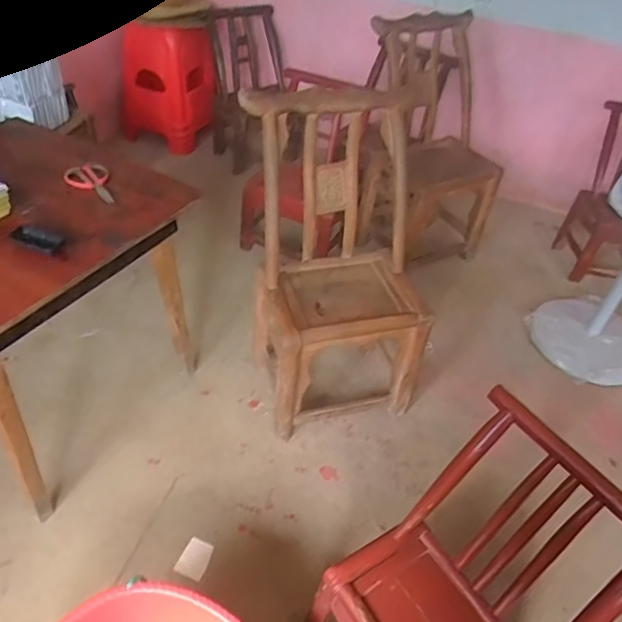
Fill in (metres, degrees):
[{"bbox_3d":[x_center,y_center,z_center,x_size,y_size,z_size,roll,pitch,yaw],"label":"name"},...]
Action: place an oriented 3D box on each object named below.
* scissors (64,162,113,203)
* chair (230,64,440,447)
[{"bbox_3d":[-0.524,-0.310,1.340,0.092,0.010,0.197,-35,55,-25],"label":"scissors"},{"bbox_3d":[0.059,-0.109,1.497,0.398,0.808,0.446,-13,46,-22],"label":"chair"}]

